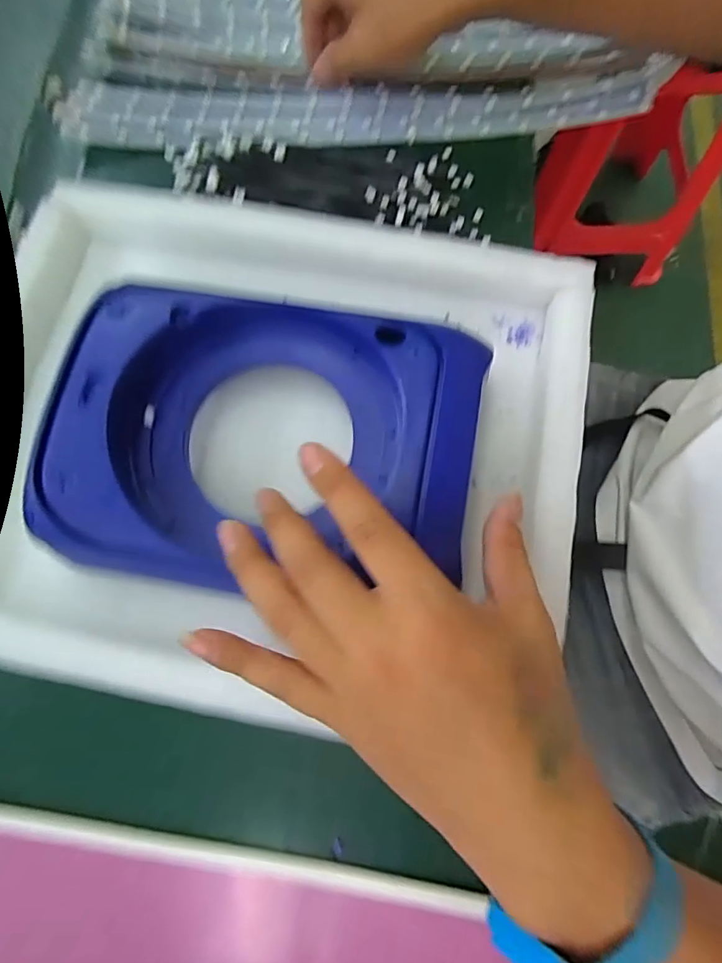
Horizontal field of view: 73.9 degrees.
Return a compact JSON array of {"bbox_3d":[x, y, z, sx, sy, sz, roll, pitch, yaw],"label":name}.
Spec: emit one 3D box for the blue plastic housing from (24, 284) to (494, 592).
[{"bbox_3d":[-0.050,-0.027,0.260,0.218,0.043,0.160,7,73,3],"label":"blue plastic housing"}]

